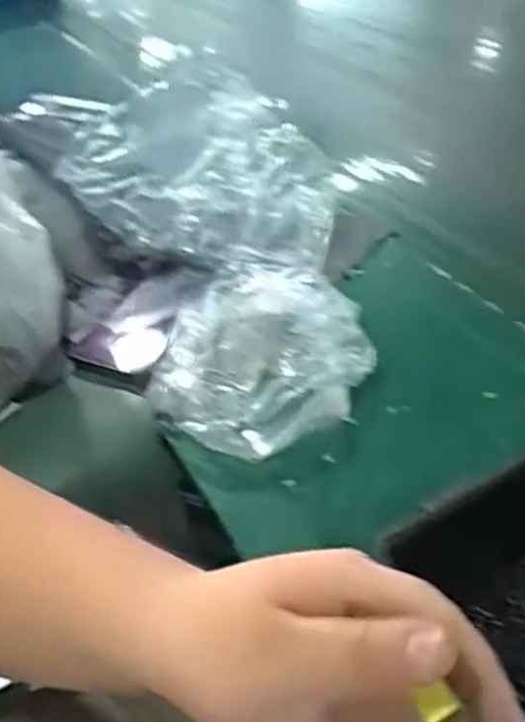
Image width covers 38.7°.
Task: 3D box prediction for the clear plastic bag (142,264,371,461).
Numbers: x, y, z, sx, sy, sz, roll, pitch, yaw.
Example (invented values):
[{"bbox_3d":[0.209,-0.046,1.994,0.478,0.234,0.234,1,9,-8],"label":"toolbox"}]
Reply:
[{"bbox_3d":[-0.003,-0.005,0.558,0.144,0.049,0.151,14,44,24],"label":"clear plastic bag"}]

